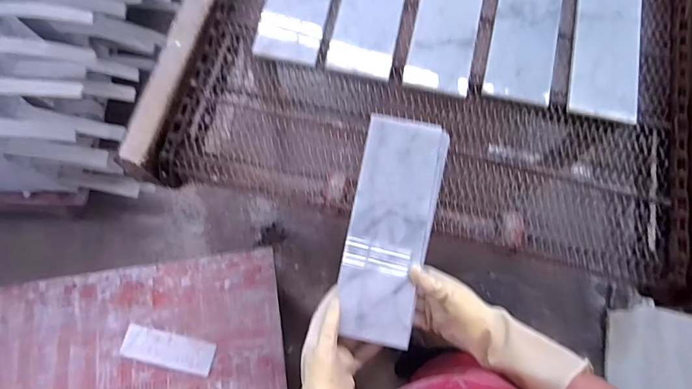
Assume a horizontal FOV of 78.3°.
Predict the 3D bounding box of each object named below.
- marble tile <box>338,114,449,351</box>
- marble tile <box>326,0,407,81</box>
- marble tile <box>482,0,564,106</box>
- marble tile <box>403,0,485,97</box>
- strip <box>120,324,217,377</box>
[{"bbox_3d":[0.064,0.042,0.599,0.116,0.023,0.311,11,76,4],"label":"marble tile"},{"bbox_3d":[0.050,-0.351,0.746,0.110,0.014,0.324,11,71,4],"label":"marble tile"},{"bbox_3d":[0.322,-0.310,0.747,0.109,0.016,0.334,14,71,5],"label":"marble tile"},{"bbox_3d":[0.182,-0.320,0.740,0.110,0.021,0.314,13,71,5],"label":"marble tile"},{"bbox_3d":[-0.461,0.405,1.103,0.234,0.007,0.079,12,71,4],"label":"strip"}]

